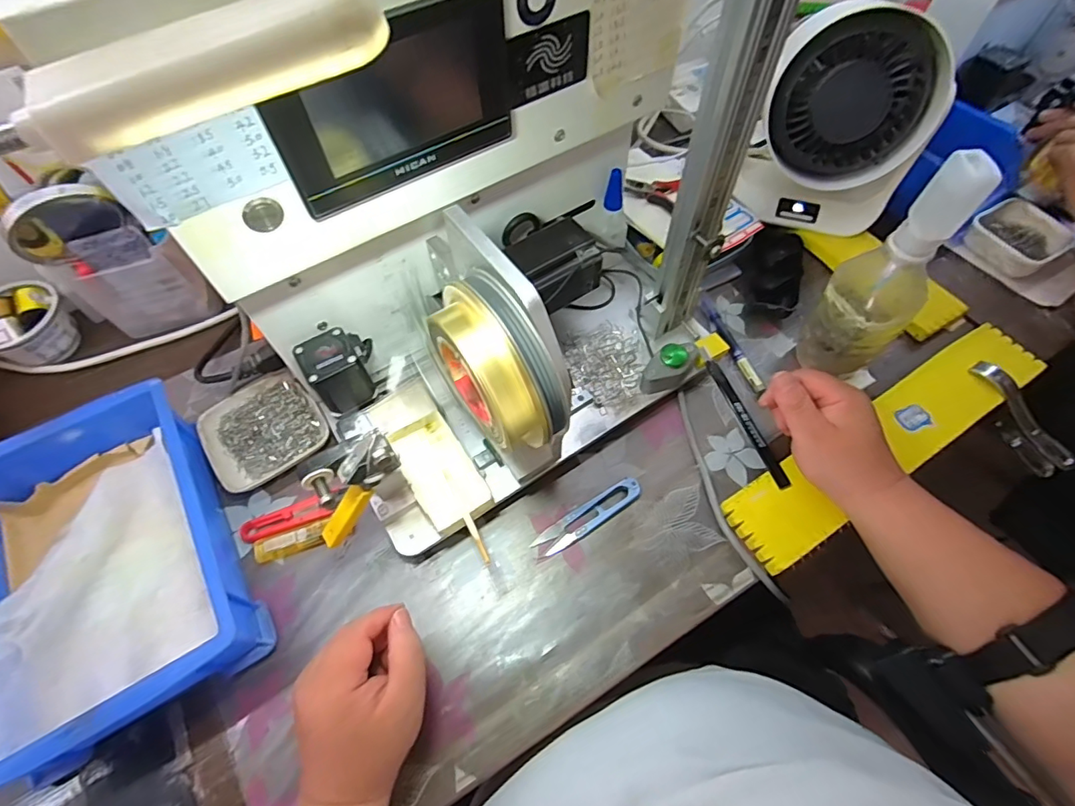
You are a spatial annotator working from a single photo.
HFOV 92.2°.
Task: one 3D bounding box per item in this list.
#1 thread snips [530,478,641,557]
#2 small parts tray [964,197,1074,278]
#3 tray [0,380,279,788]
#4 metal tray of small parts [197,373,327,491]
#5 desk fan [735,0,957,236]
[{"bbox_3d":[0.043,0.096,0.437,0.099,0.010,0.023,-31,64,-15],"label":"thread snips"},{"bbox_3d":[0.504,-0.174,0.546,0.069,0.035,0.078,-28,64,-14],"label":"small parts tray"},{"bbox_3d":[-0.330,0.117,0.383,0.176,0.061,0.244,-28,64,-14],"label":"tray"},{"bbox_3d":[-0.250,0.022,0.470,0.096,0.017,0.092,-34,65,-17],"label":"metal tray of small parts"},{"bbox_3d":[0.296,-0.270,0.511,0.159,0.179,0.084,22,64,13],"label":"desk fan"}]

